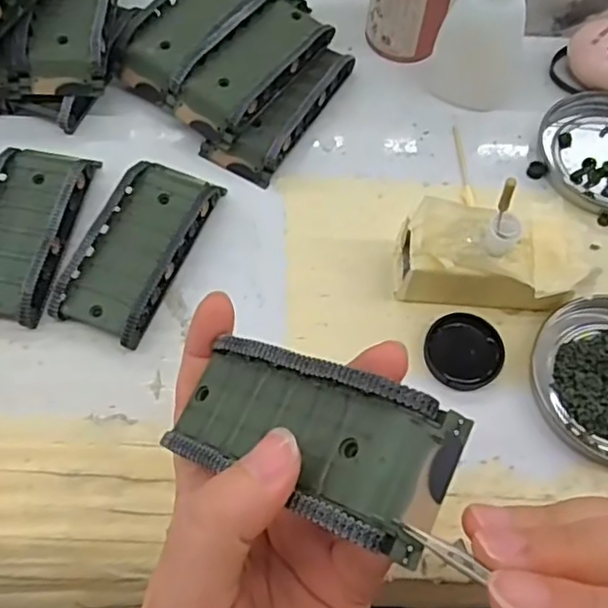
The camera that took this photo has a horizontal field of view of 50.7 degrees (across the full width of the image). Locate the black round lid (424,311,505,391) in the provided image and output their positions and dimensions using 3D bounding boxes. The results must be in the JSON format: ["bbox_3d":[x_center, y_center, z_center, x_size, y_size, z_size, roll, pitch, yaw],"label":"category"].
[{"bbox_3d":[0.074,0.021,0.296,0.034,0.007,0.037,1,66,-1],"label":"black round lid"}]

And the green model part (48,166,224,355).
[{"bbox_3d":[-0.079,-0.029,0.310,0.045,0.018,0.095,22,67,8],"label":"green model part"}]

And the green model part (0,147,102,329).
[{"bbox_3d":[-0.137,-0.036,0.311,0.045,0.020,0.090,10,66,3],"label":"green model part"}]

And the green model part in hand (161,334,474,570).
[{"bbox_3d":[-0.002,0.037,0.194,0.093,0.020,0.043,15,62,40],"label":"green model part in hand"}]

